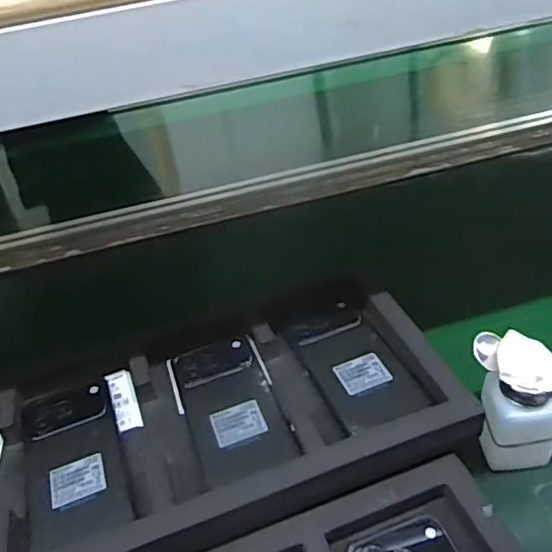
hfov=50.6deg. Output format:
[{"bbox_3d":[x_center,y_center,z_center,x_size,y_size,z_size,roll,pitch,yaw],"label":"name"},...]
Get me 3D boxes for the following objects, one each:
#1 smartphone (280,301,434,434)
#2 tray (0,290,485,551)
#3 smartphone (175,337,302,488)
[{"bbox_3d":[0.064,0.074,0.510,0.070,0.010,0.143,-20,40,-14],"label":"smartphone"},{"bbox_3d":[-0.098,0.126,0.471,0.467,0.036,0.218,-17,40,-12],"label":"tray"},{"bbox_3d":[-0.040,0.103,0.490,0.074,0.004,0.156,-17,40,-11],"label":"smartphone"}]

